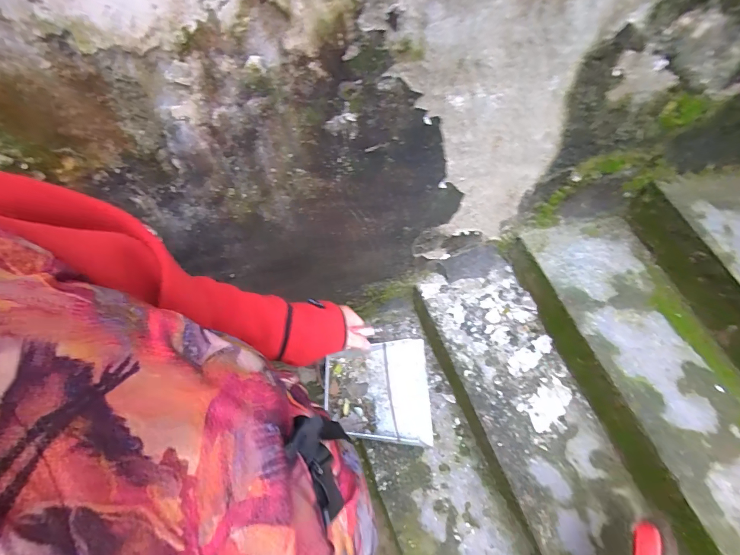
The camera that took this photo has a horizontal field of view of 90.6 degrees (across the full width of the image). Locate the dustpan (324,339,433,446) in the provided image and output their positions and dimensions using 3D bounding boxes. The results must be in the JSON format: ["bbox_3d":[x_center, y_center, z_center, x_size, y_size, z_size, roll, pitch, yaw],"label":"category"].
[{"bbox_3d":[0.018,0.312,1.003,0.280,0.045,0.268,-2,63,1],"label":"dustpan"}]

